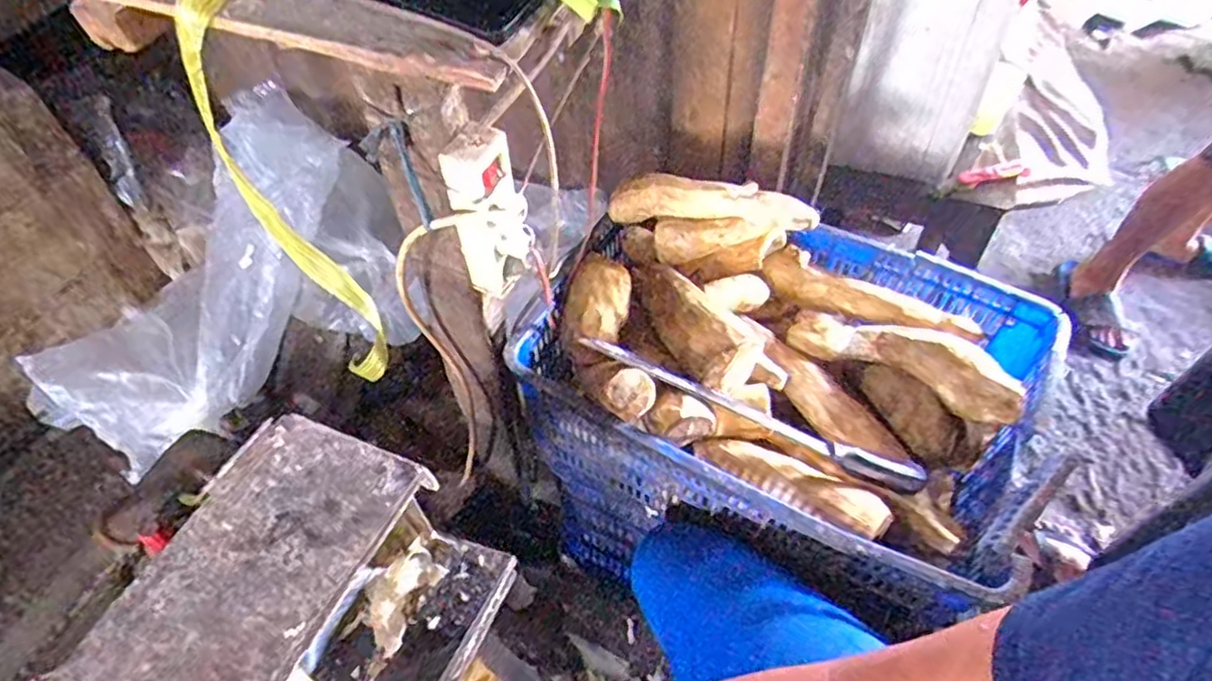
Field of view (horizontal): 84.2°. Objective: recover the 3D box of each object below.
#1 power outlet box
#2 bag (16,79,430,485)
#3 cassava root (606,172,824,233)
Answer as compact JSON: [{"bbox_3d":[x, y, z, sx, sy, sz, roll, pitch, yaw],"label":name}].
[{"bbox_3d":[-0.110,-0.117,0.650,0.068,0.184,0.034,-11,53,-9],"label":"power outlet box"},{"bbox_3d":[-0.826,-0.137,1.363,0.696,0.446,0.515,-28,57,-20],"label":"bag"},{"bbox_3d":[0.132,-0.181,0.878,0.283,0.065,0.048,11,51,29],"label":"cassava root"}]

